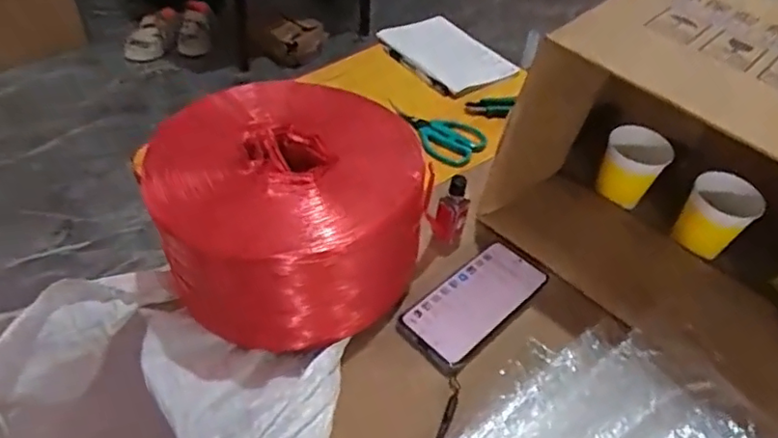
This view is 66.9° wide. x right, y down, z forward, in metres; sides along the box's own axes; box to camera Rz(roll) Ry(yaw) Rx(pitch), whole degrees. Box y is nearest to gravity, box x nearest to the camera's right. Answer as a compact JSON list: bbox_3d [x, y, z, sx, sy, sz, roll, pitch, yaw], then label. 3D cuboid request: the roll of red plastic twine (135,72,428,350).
[{"bbox_3d":[-0.097,-0.015,0.590,0.242,0.135,0.260,3,46,-3],"label":"roll of red plastic twine"}]

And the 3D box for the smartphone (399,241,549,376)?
[{"bbox_3d":[0.090,0.086,0.603,0.170,0.016,0.077,-32,57,-31],"label":"smartphone"}]

